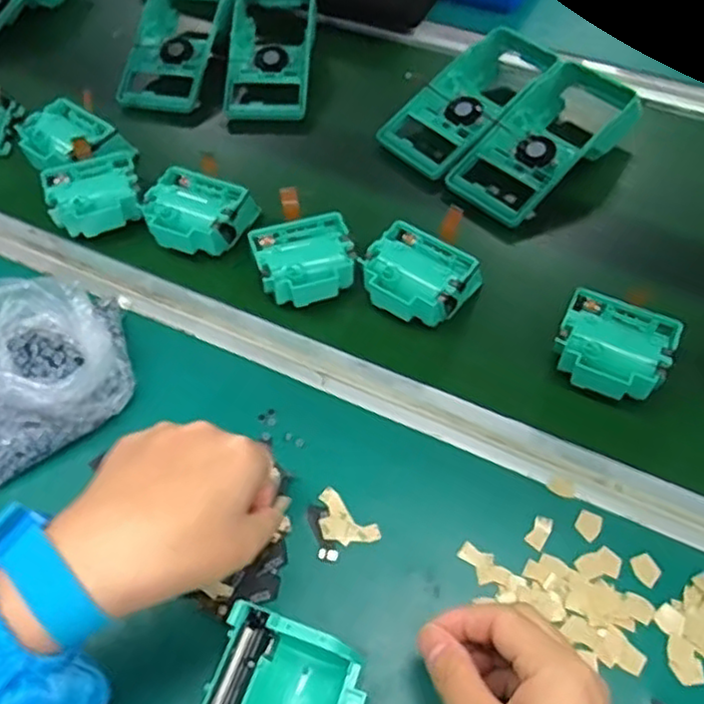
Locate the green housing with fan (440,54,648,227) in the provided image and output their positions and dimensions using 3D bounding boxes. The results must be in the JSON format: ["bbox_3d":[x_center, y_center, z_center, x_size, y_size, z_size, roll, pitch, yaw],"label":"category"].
[{"bbox_3d":[0.175,-0.189,0.611,0.186,0.046,0.088,-38,62,-21],"label":"green housing with fan"}]

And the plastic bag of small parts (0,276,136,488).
[{"bbox_3d":[-0.219,0.011,0.474,0.119,0.053,0.149,-17,56,-9],"label":"plastic bag of small parts"}]

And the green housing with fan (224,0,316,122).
[{"bbox_3d":[-0.085,-0.318,0.710,0.082,0.044,0.187,2,55,4],"label":"green housing with fan"}]

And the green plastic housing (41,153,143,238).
[{"bbox_3d":[-0.217,-0.130,0.583,0.073,0.033,0.064,-14,56,-7],"label":"green plastic housing"}]

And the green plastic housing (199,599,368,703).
[{"bbox_3d":[-0.035,0.183,0.357,0.079,0.042,0.074,16,57,13],"label":"green plastic housing"}]

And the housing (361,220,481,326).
[{"bbox_3d":[0.051,-0.053,0.525,0.077,0.044,0.067,25,60,18],"label":"housing"}]

